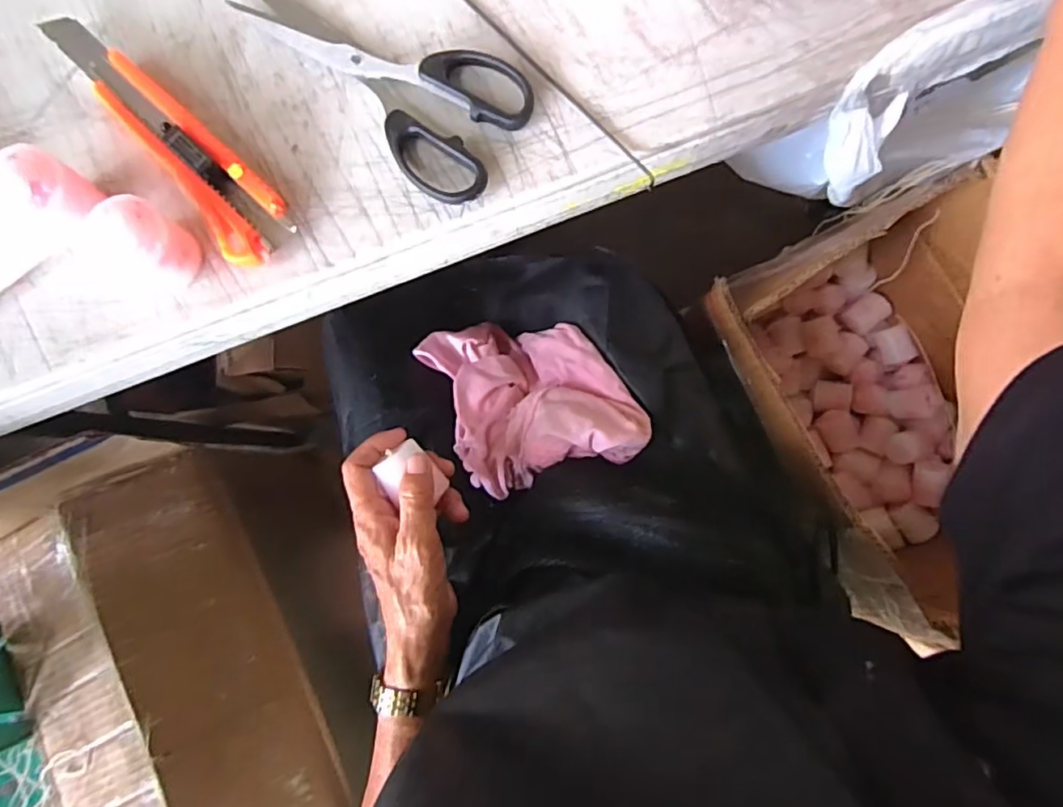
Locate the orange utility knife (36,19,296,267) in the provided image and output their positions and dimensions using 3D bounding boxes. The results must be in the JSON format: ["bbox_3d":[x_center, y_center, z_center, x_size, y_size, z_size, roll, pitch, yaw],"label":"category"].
[{"bbox_3d":[-0.193,-0.140,0.315,0.164,0.015,0.037,45,88,4],"label":"orange utility knife"}]

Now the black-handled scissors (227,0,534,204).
[{"bbox_3d":[-0.079,-0.180,0.321,0.165,0.012,0.076,38,87,4],"label":"black-handled scissors"}]

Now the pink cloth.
[{"bbox_3d":[-0.001,-0.009,0.469,0.149,0.075,0.141,-18,86,0],"label":"pink cloth"}]

